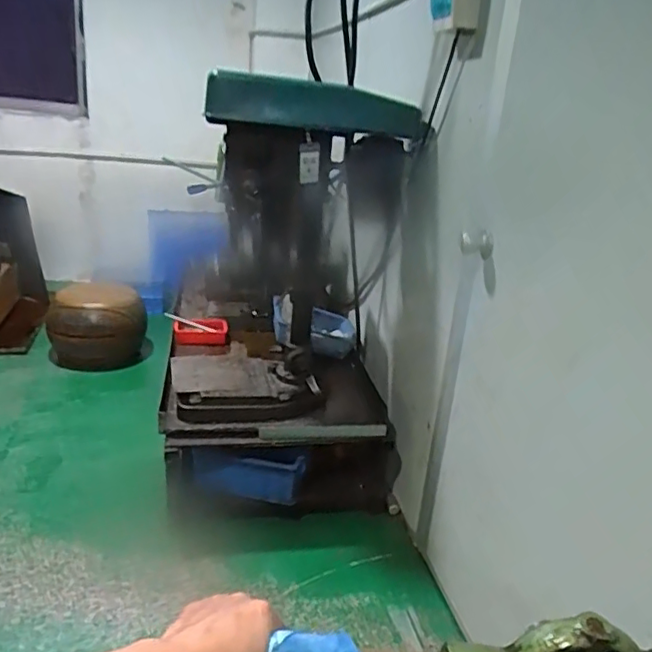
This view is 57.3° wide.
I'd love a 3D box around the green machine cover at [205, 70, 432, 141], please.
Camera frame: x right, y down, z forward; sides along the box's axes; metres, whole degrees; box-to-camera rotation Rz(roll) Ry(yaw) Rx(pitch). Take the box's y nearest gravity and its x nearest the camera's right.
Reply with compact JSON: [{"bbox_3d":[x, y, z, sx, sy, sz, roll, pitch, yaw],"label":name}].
[{"bbox_3d":[-0.014,-0.598,1.630,0.626,0.119,0.112,-4,23,-24],"label":"green machine cover"}]

